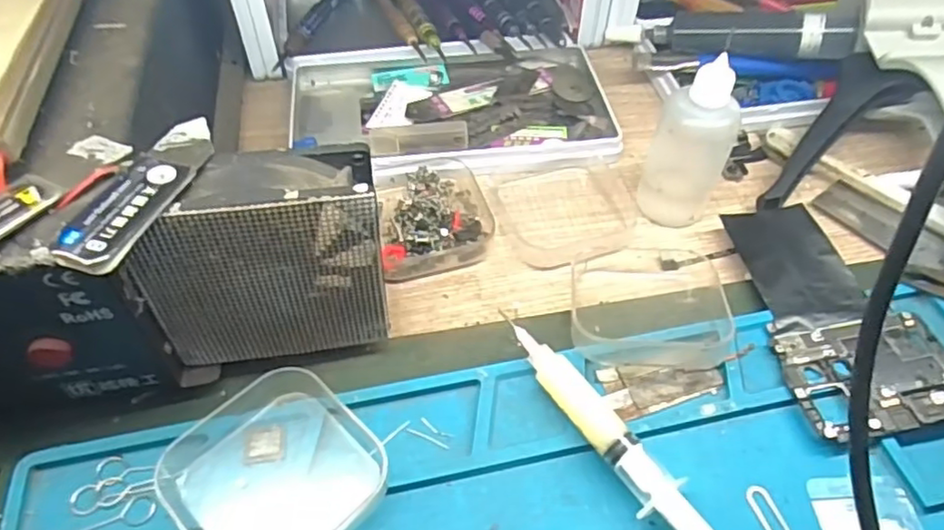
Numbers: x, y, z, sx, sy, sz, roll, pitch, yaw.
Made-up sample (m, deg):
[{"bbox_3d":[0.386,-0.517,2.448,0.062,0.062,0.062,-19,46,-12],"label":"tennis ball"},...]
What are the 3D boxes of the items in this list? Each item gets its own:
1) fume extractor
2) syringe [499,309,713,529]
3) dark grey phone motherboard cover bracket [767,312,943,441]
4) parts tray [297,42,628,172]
[{"bbox_3d":[-0.073,0.002,0.228,0.080,0.087,0.031,-13,52,-10],"label":"fume extractor"},{"bbox_3d":[0.055,0.070,0.221,0.016,0.016,0.133,-30,57,-22],"label":"syringe"},{"bbox_3d":[0.158,0.042,0.248,0.065,0.007,0.049,-7,52,-6],"label":"dark grey phone motherboard cover bracket"},{"bbox_3d":[-0.010,-0.091,0.354,0.177,0.016,0.107,-4,51,-3],"label":"parts tray"}]

